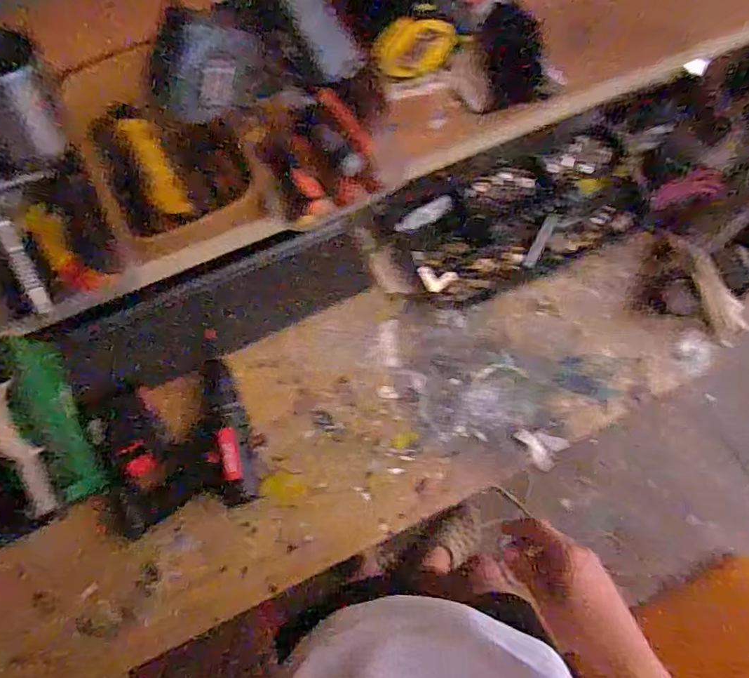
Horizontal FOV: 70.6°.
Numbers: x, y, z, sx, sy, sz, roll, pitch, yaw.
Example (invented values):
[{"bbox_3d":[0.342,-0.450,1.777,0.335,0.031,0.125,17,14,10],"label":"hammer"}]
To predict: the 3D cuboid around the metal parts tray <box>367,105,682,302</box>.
[{"bbox_3d":[0.217,-0.183,0.740,0.453,0.035,0.181,-23,82,-8],"label":"metal parts tray"}]

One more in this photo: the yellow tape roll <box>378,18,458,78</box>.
[{"bbox_3d":[0.027,-0.195,0.349,0.051,0.041,0.015,-12,67,-8],"label":"yellow tape roll"}]

